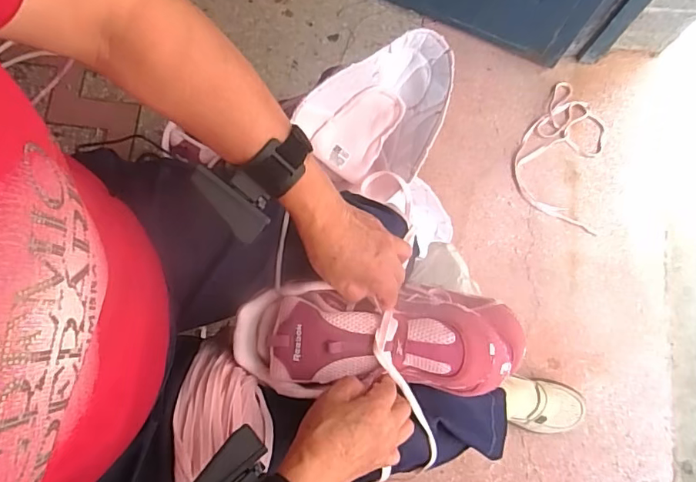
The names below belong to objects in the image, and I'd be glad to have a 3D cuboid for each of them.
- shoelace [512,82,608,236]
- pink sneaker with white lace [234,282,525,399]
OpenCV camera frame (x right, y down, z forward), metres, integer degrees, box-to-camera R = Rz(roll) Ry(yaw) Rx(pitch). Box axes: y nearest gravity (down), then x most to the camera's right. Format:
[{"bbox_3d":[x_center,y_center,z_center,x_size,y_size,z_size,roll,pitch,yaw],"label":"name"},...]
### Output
[{"bbox_3d":[0.410,-0.171,0.961,0.165,0.011,0.274,16,78,2],"label":"shoelace"},{"bbox_3d":[0.042,0.100,0.510,0.306,0.107,0.097,2,78,-8],"label":"pink sneaker with white lace"}]

